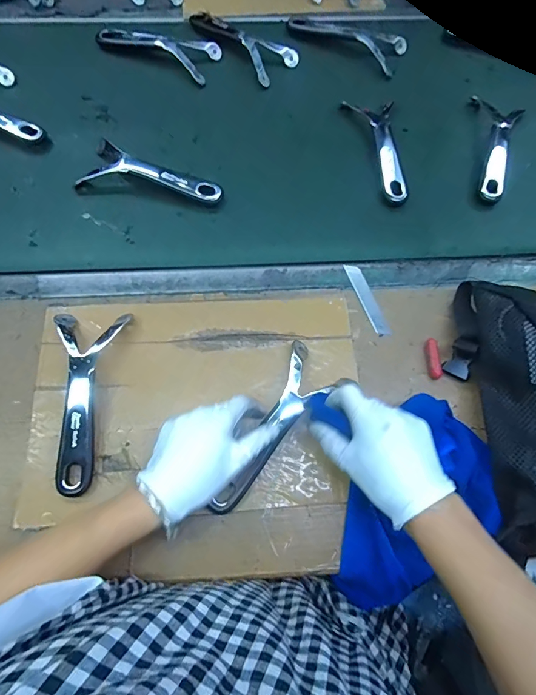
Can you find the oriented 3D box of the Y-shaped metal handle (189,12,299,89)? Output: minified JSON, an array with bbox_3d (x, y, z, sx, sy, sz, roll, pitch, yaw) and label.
[{"bbox_3d":[-0.041,-0.509,0.632,0.084,0.013,0.201,-38,75,-17],"label":"Y-shaped metal handle"}]

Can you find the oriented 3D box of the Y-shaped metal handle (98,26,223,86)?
[{"bbox_3d":[-0.180,-0.483,0.618,0.197,0.019,0.078,20,68,5],"label":"Y-shaped metal handle"}]

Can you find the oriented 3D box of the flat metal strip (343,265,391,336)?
[{"bbox_3d":[0.124,-0.061,0.481,0.019,0.004,0.103,-15,71,-16],"label":"flat metal strip"}]

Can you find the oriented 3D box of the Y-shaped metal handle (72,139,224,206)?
[{"bbox_3d":[-0.154,-0.241,0.523,0.191,0.018,0.073,10,67,1],"label":"Y-shaped metal handle"}]

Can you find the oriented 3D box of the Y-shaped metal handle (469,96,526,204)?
[{"bbox_3d":[0.330,-0.294,0.564,0.075,0.023,0.191,16,68,4],"label":"Y-shaped metal handle"}]

